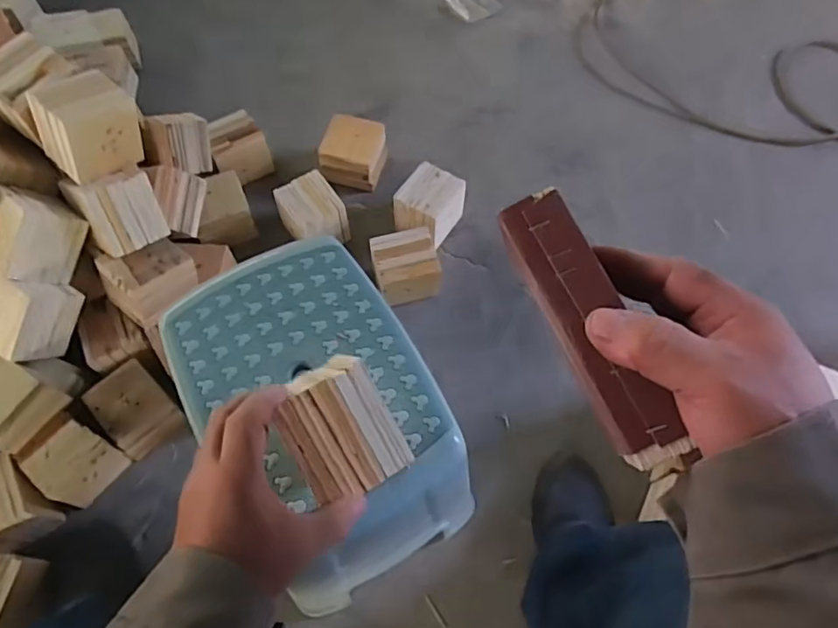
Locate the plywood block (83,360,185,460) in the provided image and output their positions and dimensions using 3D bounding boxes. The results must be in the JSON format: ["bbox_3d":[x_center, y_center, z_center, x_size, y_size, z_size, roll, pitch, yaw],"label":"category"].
[{"bbox_3d":[-0.395,0.131,0.812,0.086,0.076,0.104,-39,69,-18],"label":"plywood block"}]

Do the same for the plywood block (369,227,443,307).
[{"bbox_3d":[-0.019,-0.064,0.919,0.100,0.094,0.096,-8,63,-4],"label":"plywood block"}]

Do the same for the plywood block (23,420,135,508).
[{"bbox_3d":[-0.455,0.195,0.776,0.079,0.089,0.090,41,70,18],"label":"plywood block"}]

